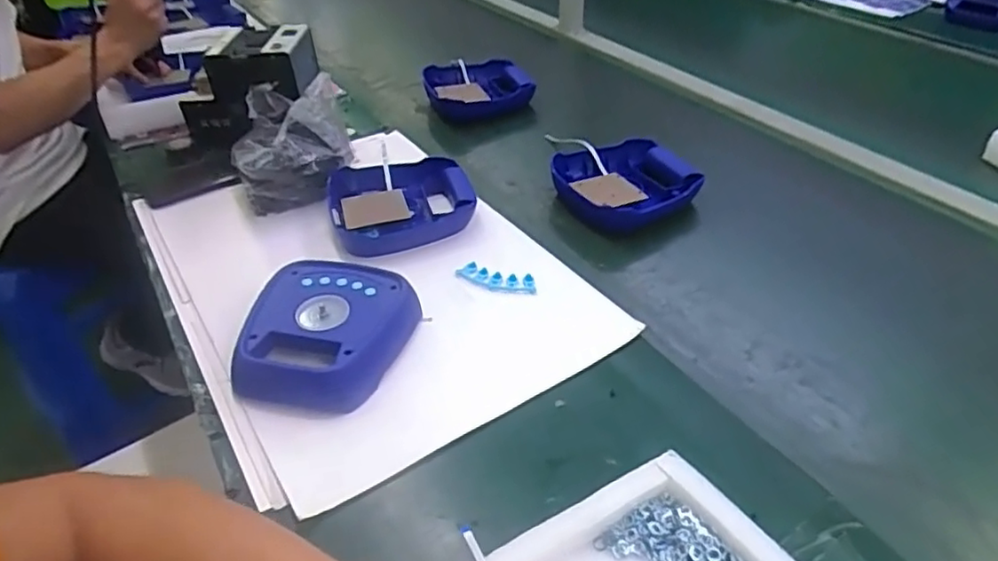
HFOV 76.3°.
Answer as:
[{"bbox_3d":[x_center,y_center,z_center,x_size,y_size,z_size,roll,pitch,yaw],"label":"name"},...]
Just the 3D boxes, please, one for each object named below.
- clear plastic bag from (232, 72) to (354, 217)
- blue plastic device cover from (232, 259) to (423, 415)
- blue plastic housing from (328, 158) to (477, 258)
[{"bbox_3d":[-0.281,-0.186,0.858,0.148,0.116,0.144,-15,41,-15],"label":"clear plastic bag"},{"bbox_3d":[-0.172,0.050,0.638,0.161,0.045,0.172,3,40,7],"label":"blue plastic device cover"},{"bbox_3d":[-0.126,-0.099,0.822,0.186,0.039,0.163,-4,39,-2],"label":"blue plastic housing"}]

